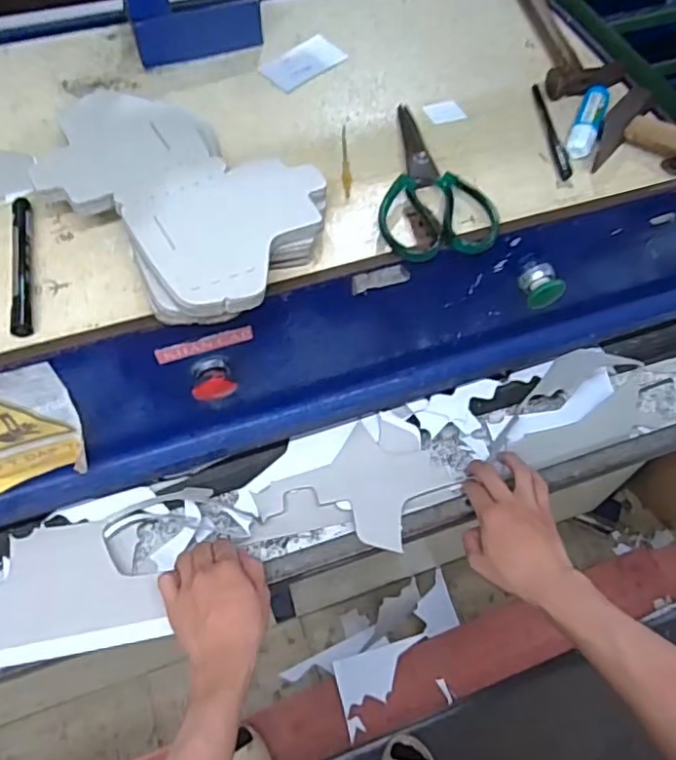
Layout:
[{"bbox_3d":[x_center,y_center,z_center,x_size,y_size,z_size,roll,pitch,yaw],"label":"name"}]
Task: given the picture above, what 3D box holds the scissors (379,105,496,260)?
[{"bbox_3d":[0.083,-0.190,0.556,0.099,0.024,0.201,-2,60,-1],"label":"scissors"}]

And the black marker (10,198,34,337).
[{"bbox_3d":[-0.260,-0.095,0.501,0.014,0.015,0.144,-13,61,-7],"label":"black marker"}]

